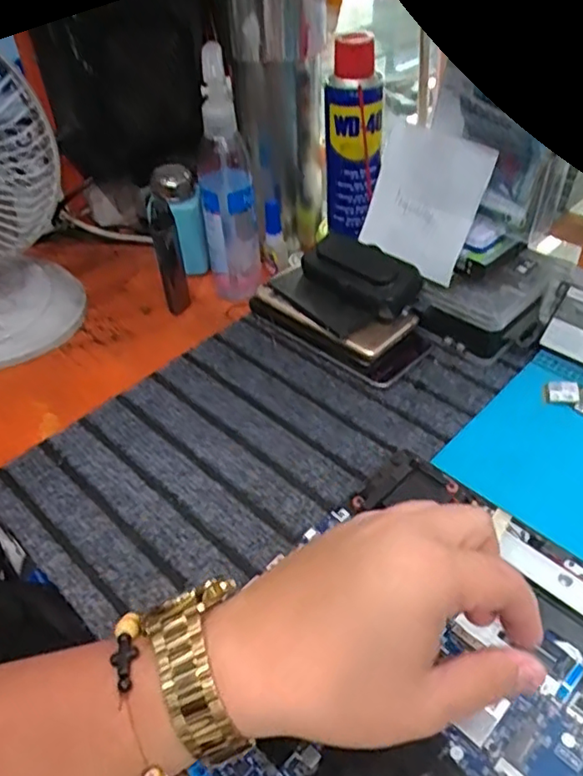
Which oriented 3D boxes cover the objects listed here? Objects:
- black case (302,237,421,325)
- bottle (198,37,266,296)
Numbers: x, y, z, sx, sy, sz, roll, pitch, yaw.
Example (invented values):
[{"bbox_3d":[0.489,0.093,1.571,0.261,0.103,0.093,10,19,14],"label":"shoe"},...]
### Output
[{"bbox_3d":[0.057,-0.102,0.534,0.055,0.032,0.108,-29,49,-25],"label":"black case"},{"bbox_3d":[-0.059,-0.185,0.565,0.052,0.213,0.048,-6,43,-2],"label":"bottle"}]

